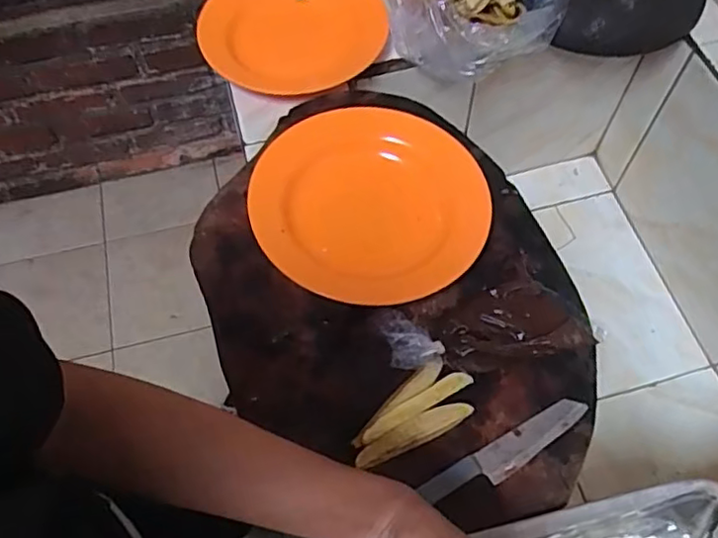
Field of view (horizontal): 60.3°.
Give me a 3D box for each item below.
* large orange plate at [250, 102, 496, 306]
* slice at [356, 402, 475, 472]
[{"bbox_3d":[0.013,-0.064,0.560,0.209,0.022,0.196,-1,61,1],"label":"large orange plate"},{"bbox_3d":[0.042,0.126,0.473,0.095,0.004,0.021,-21,90,-11],"label":"slice"}]

